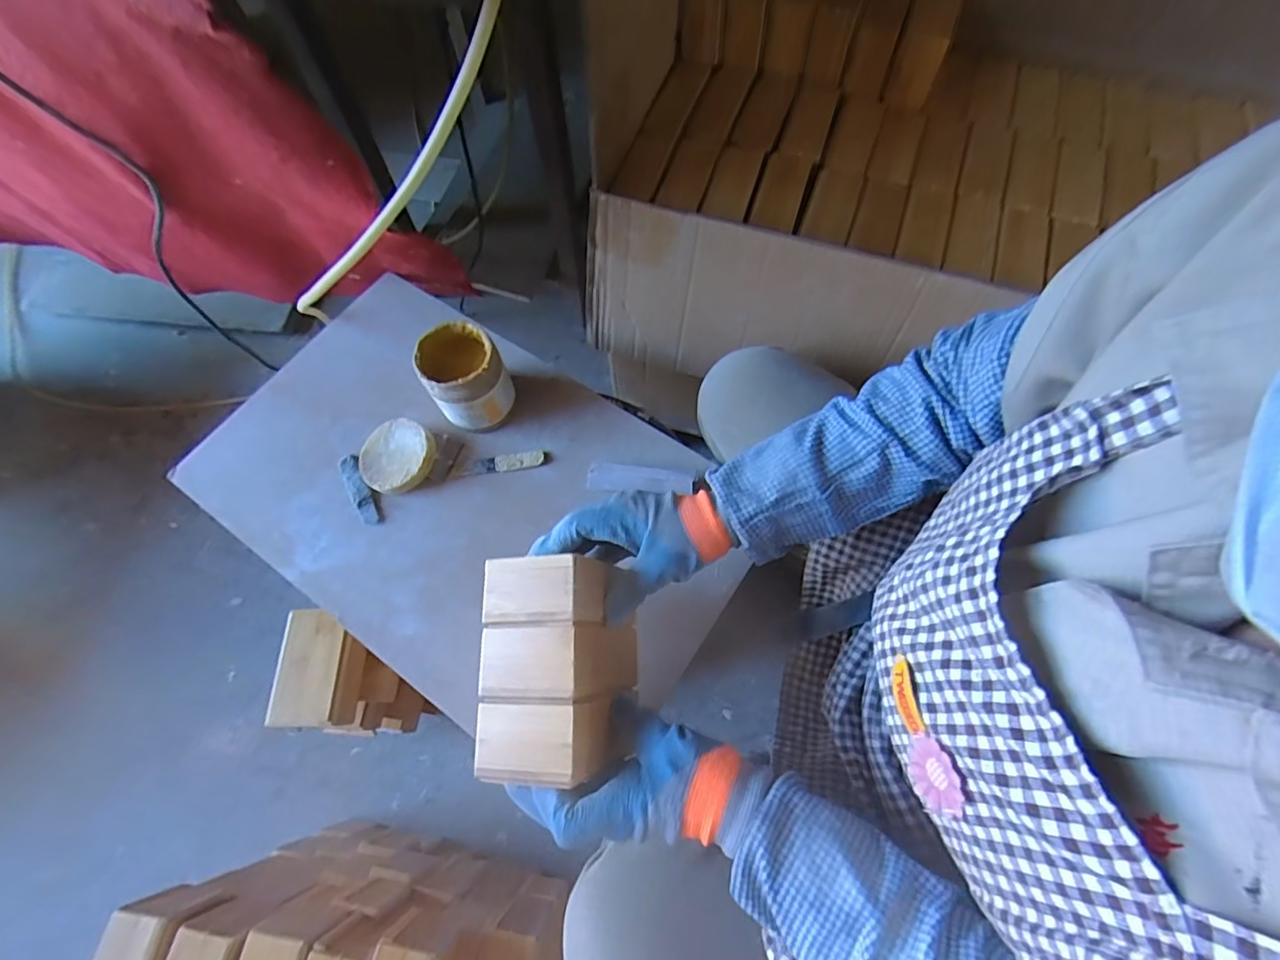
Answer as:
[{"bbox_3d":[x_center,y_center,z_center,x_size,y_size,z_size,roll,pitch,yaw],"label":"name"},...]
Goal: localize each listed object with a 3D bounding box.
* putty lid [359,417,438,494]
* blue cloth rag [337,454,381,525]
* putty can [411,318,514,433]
[{"bbox_3d":[-0.266,-0.028,0.602,0.083,0.015,0.086,-6,69,16],"label":"putty lid"},{"bbox_3d":[-0.310,0.007,0.601,0.021,0.009,0.098,-32,69,-11],"label":"blue cloth rag"},{"bbox_3d":[-0.187,-0.107,0.598,0.080,0.102,0.080,-1,67,2],"label":"putty can"}]

